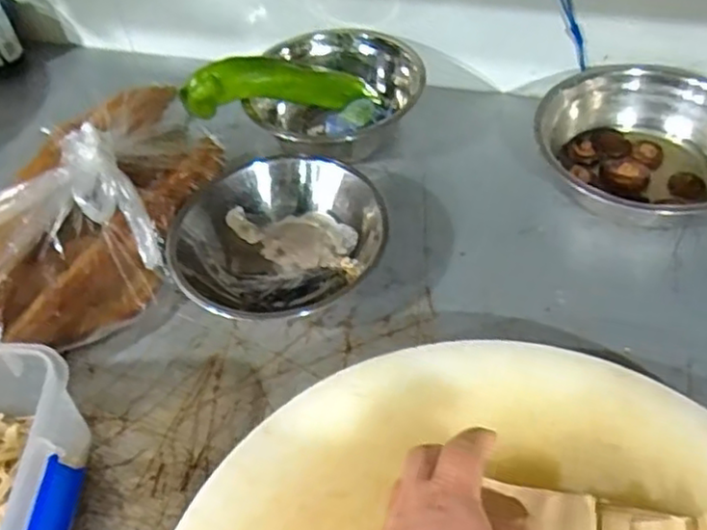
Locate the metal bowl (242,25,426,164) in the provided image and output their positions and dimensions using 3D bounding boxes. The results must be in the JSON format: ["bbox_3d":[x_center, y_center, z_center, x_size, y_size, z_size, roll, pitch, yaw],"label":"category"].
[{"bbox_3d":[-0.012,-0.183,0.727,0.165,0.092,0.165,-3,49,3],"label":"metal bowl"}]

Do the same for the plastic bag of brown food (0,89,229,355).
[{"bbox_3d":[-0.237,-0.045,0.601,0.159,0.137,0.295,9,51,13],"label":"plastic bag of brown food"}]

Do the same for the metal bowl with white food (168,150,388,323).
[{"bbox_3d":[-0.071,-0.029,0.606,0.184,0.071,0.149,-18,50,-10],"label":"metal bowl with white food"}]

